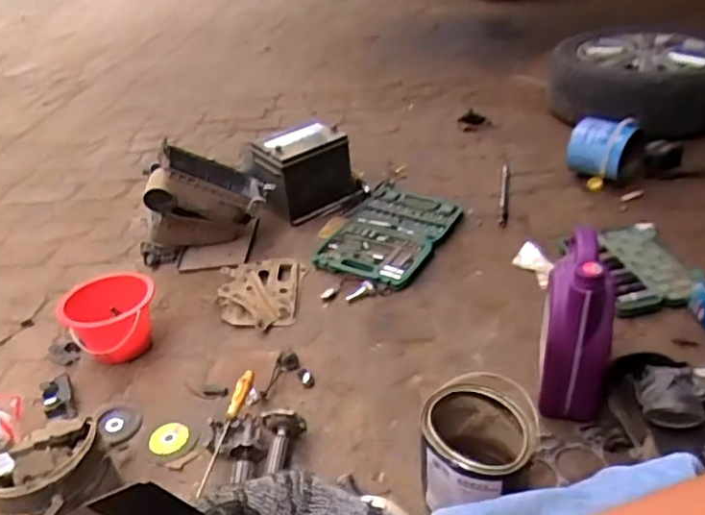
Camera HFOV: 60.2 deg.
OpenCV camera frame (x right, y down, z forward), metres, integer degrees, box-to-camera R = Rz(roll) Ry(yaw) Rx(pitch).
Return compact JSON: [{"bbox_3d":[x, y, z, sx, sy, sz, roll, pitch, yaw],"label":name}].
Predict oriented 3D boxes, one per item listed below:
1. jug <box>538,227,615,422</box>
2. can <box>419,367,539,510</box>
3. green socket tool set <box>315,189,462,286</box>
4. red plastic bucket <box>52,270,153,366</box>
[{"bbox_3d":[0.378,0.105,1.016,0.106,0.290,0.176,7,37,17],"label":"jug"},{"bbox_3d":[0.184,0.291,0.902,0.156,0.154,0.173,4,36,13],"label":"can"},{"bbox_3d":[0.095,-0.063,1.528,0.252,0.034,0.390,17,40,29],"label":"green socket tool set"},{"bbox_3d":[-0.465,0.125,1.193,0.173,0.126,0.164,-4,38,3],"label":"red plastic bucket"}]

